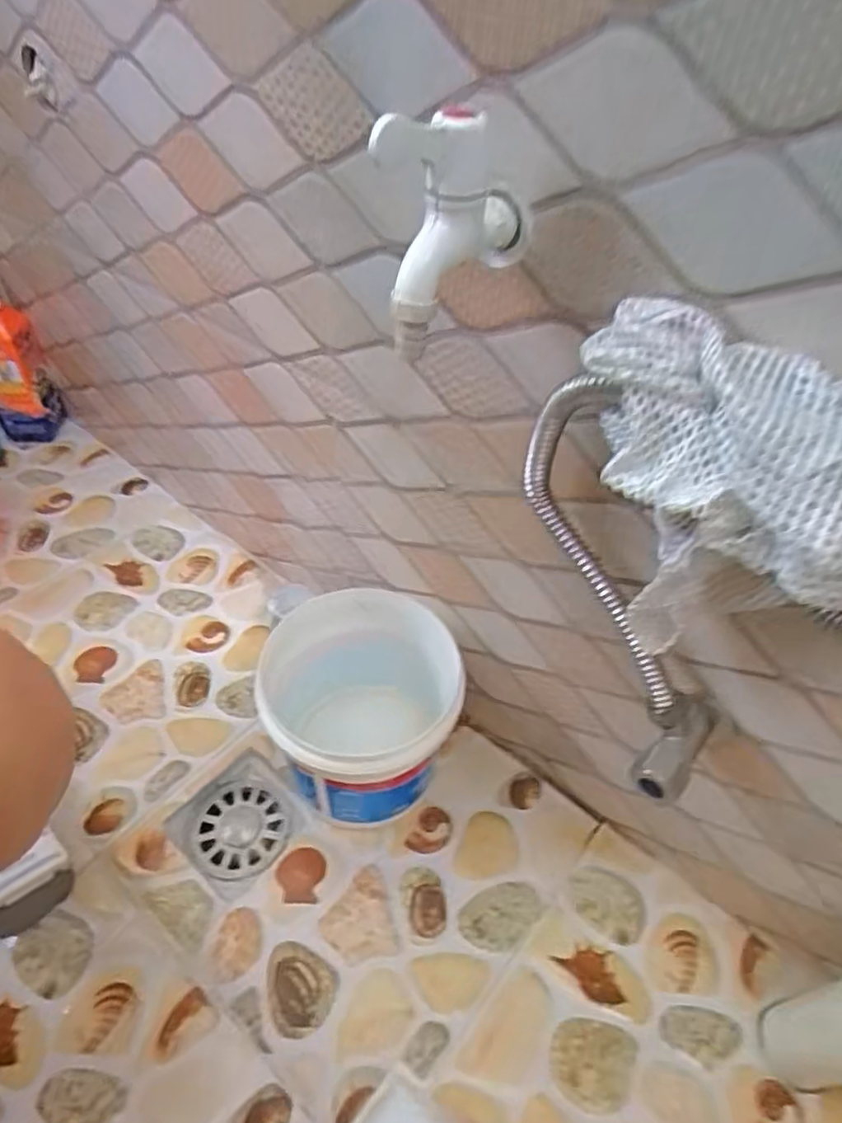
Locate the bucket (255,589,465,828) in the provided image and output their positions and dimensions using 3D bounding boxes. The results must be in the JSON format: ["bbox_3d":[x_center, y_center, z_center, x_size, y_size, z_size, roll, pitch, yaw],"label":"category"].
[{"bbox_3d":[-0.052,0.124,0.561,0.143,0.153,0.165,-4,48,-7],"label":"bucket"}]

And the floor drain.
[{"bbox_3d":[-0.156,0.227,0.577,0.096,0.015,0.094,34,54,26],"label":"floor drain"}]

